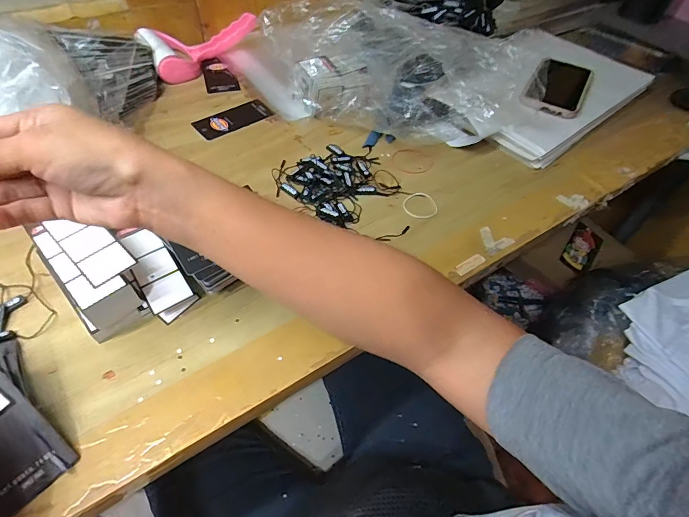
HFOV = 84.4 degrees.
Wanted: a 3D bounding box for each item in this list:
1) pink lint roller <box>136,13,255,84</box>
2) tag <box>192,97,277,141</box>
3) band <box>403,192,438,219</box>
[{"bbox_3d":[-0.221,-0.338,0.606,0.187,0.046,0.100,-26,59,-22],"label":"pink lint roller"},{"bbox_3d":[-0.153,-0.196,0.534,0.108,0.004,0.050,-34,63,-26],"label":"tag"},{"bbox_3d":[0.091,-0.062,0.440,0.041,0.004,0.038,2,53,-3],"label":"band"}]

